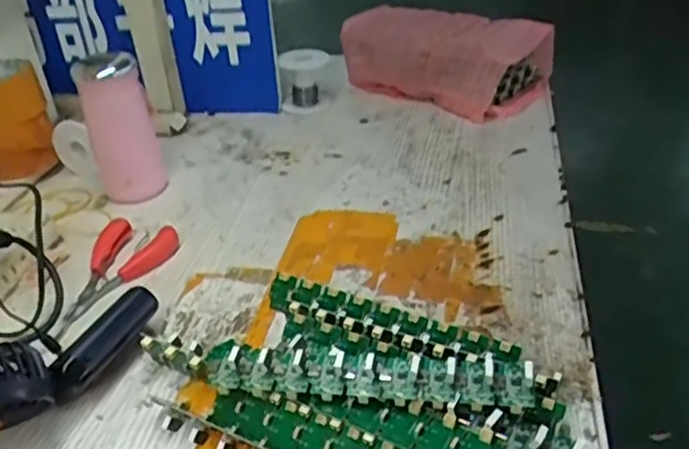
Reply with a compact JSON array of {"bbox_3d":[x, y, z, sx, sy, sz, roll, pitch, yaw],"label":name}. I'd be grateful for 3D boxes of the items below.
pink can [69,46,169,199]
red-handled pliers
[{"bbox_3d":[-0.225,-0.095,0.687,0.065,0.135,0.064,-15,35,-16],"label":"pink can"},{"bbox_3d":[-0.201,0.041,0.589,0.072,0.016,0.130,5,35,14],"label":"red-handled pliers"}]

